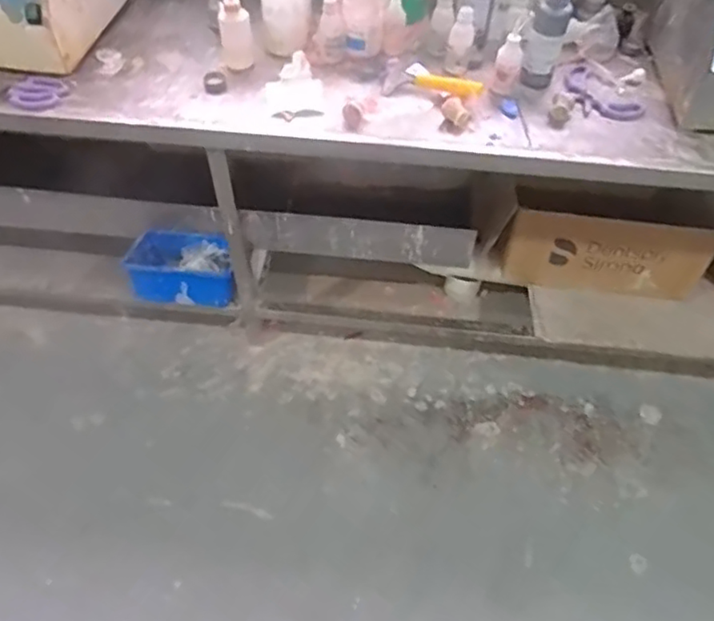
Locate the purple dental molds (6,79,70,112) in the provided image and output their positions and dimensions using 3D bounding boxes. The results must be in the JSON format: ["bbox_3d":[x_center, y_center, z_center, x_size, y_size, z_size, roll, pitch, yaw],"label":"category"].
[{"bbox_3d":[-0.642,-0.437,1.265,0.090,0.023,0.095,1,53,-2],"label":"purple dental molds"}]

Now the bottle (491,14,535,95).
[{"bbox_3d":[0.298,-0.493,1.232,0.047,0.157,0.040,14,54,8],"label":"bottle"}]

